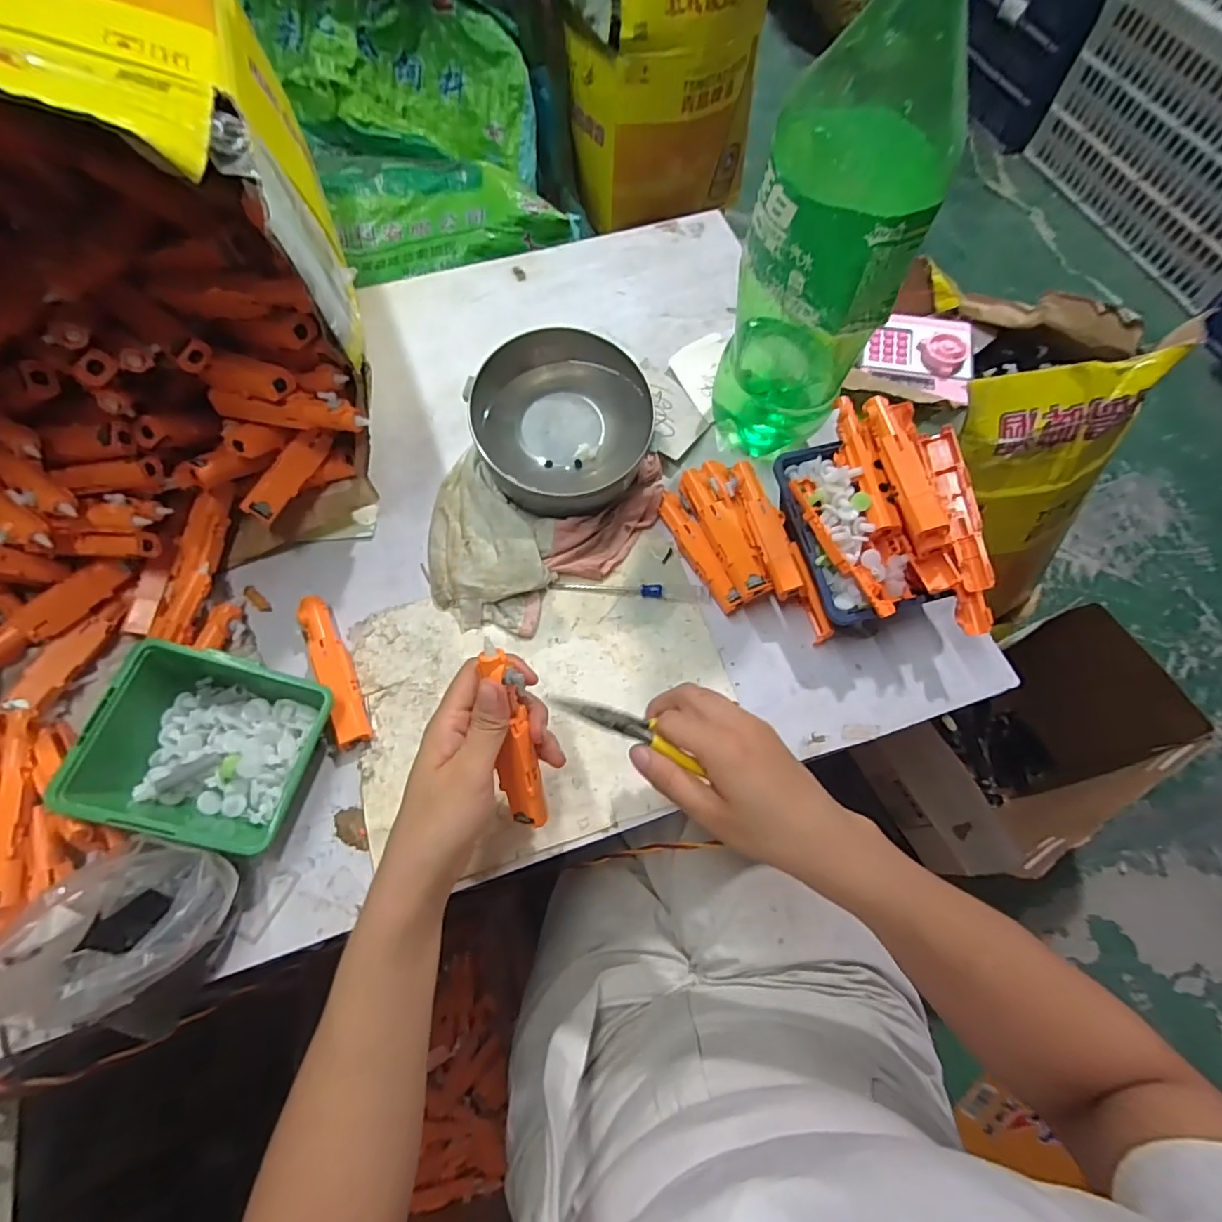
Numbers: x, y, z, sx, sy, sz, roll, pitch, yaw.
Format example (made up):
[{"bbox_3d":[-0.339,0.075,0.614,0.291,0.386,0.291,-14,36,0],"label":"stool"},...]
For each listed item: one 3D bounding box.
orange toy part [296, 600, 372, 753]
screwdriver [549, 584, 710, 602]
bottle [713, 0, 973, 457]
[{"bbox_3d":[-0.206,0.043,0.417,0.022,0.021,0.118,-24,68,-9],"label":"orange toy part"},{"bbox_3d":[0.015,-0.018,0.455,0.128,0.010,0.013,3,67,3],"label":"screwdriver"},{"bbox_3d":[0.143,-0.235,0.387,0.102,0.291,0.102,17,68,8],"label":"bottle"}]

